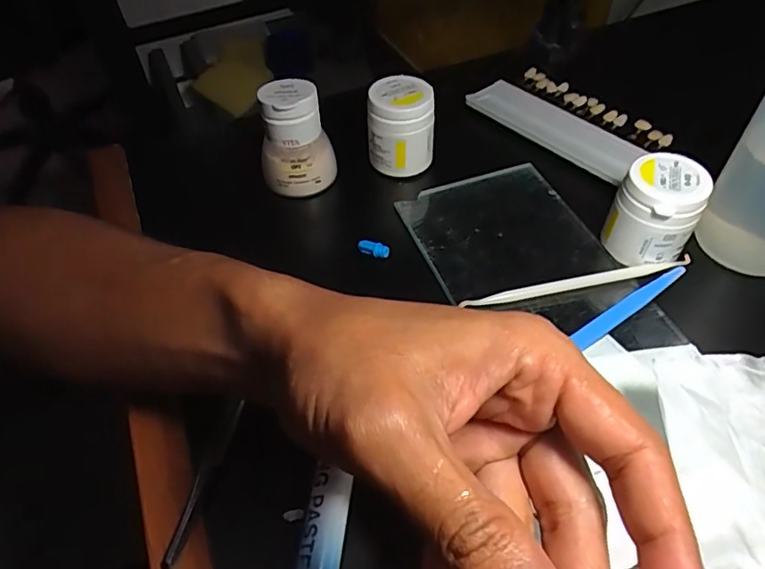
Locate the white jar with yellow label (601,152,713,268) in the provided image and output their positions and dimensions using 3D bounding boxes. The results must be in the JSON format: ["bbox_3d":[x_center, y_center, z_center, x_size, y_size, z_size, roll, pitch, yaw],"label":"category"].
[{"bbox_3d":[0.152,-0.040,0.305,0.043,0.051,0.040,-2,50,2],"label":"white jar with yellow label"}]

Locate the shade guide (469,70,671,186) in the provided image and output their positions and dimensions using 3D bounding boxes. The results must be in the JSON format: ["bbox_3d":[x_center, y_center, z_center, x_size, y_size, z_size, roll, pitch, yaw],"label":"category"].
[{"bbox_3d":[0.138,-0.125,0.414,0.135,0.010,0.070,36,61,28],"label":"shade guide"}]

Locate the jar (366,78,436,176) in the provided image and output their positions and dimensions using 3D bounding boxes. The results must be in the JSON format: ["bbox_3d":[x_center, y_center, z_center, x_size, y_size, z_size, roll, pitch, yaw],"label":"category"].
[{"bbox_3d":[0.012,-0.104,0.366,0.045,0.052,0.040,0,50,4],"label":"jar"}]

